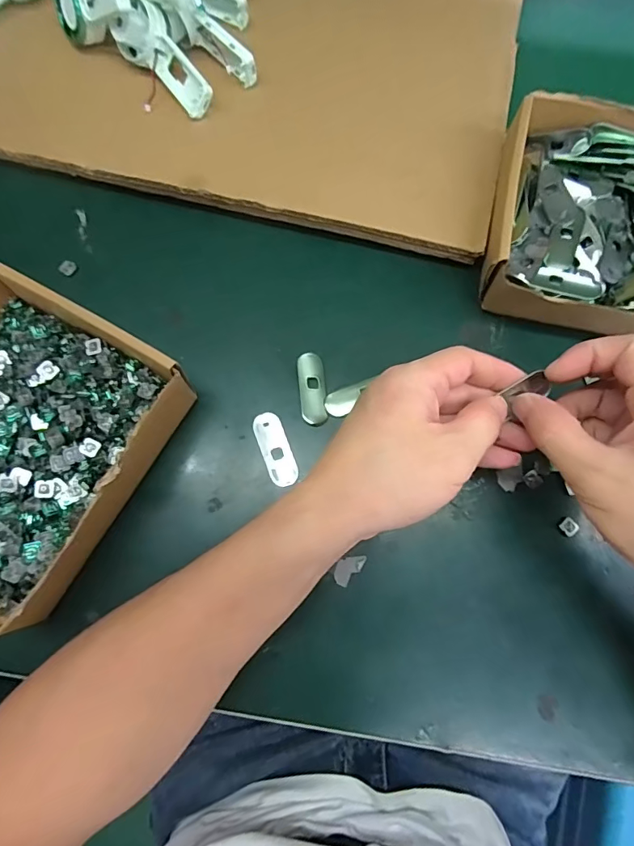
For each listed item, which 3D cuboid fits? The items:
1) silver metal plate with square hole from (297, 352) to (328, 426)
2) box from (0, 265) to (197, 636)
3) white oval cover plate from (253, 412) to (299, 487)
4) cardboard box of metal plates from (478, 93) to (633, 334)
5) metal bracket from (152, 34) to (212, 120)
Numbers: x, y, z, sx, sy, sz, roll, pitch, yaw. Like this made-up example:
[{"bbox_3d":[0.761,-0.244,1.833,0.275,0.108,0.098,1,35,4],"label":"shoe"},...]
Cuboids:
[{"bbox_3d":[-0.003,-0.023,0.306,0.018,0.006,0.049,-6,78,-3],"label":"silver metal plate with square hole"},{"bbox_3d":[-0.180,0.008,0.271,0.159,0.056,0.169,32,79,5],"label":"box"},{"bbox_3d":[-0.027,0.017,0.296,0.019,0.004,0.049,-21,79,-6],"label":"white oval cover plate"},{"bbox_3d":[0.202,-0.130,0.305,0.173,0.051,0.153,19,78,3],"label":"cardboard box of metal plates"},{"bbox_3d":[-0.098,-0.249,0.331,0.022,0.018,0.056,-37,81,-8],"label":"metal bracket"}]

